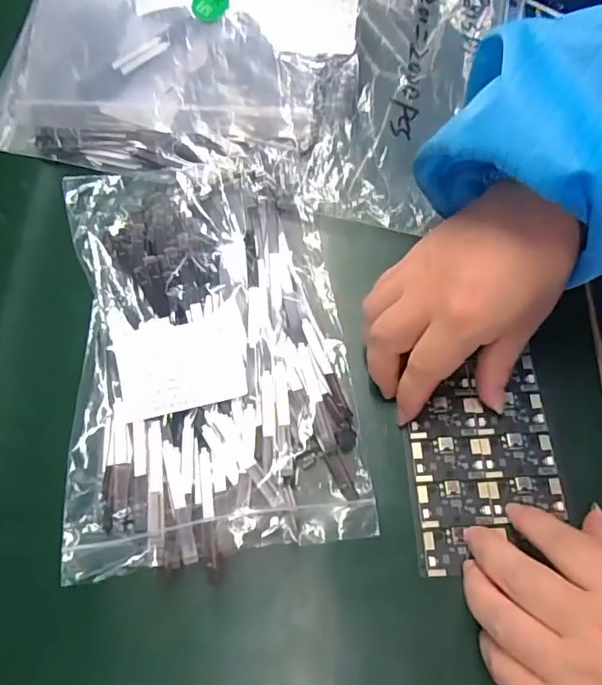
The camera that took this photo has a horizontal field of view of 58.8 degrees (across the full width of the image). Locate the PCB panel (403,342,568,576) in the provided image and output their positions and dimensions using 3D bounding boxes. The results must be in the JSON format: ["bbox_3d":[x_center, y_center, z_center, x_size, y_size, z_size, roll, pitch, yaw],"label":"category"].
[{"bbox_3d":[0.094,0.062,0.280,0.075,0.004,0.103,-3,68,1],"label":"PCB panel"}]

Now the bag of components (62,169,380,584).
[{"bbox_3d":[-0.054,-0.003,0.301,0.150,0.024,0.229,-9,68,-1],"label":"bag of components"}]

